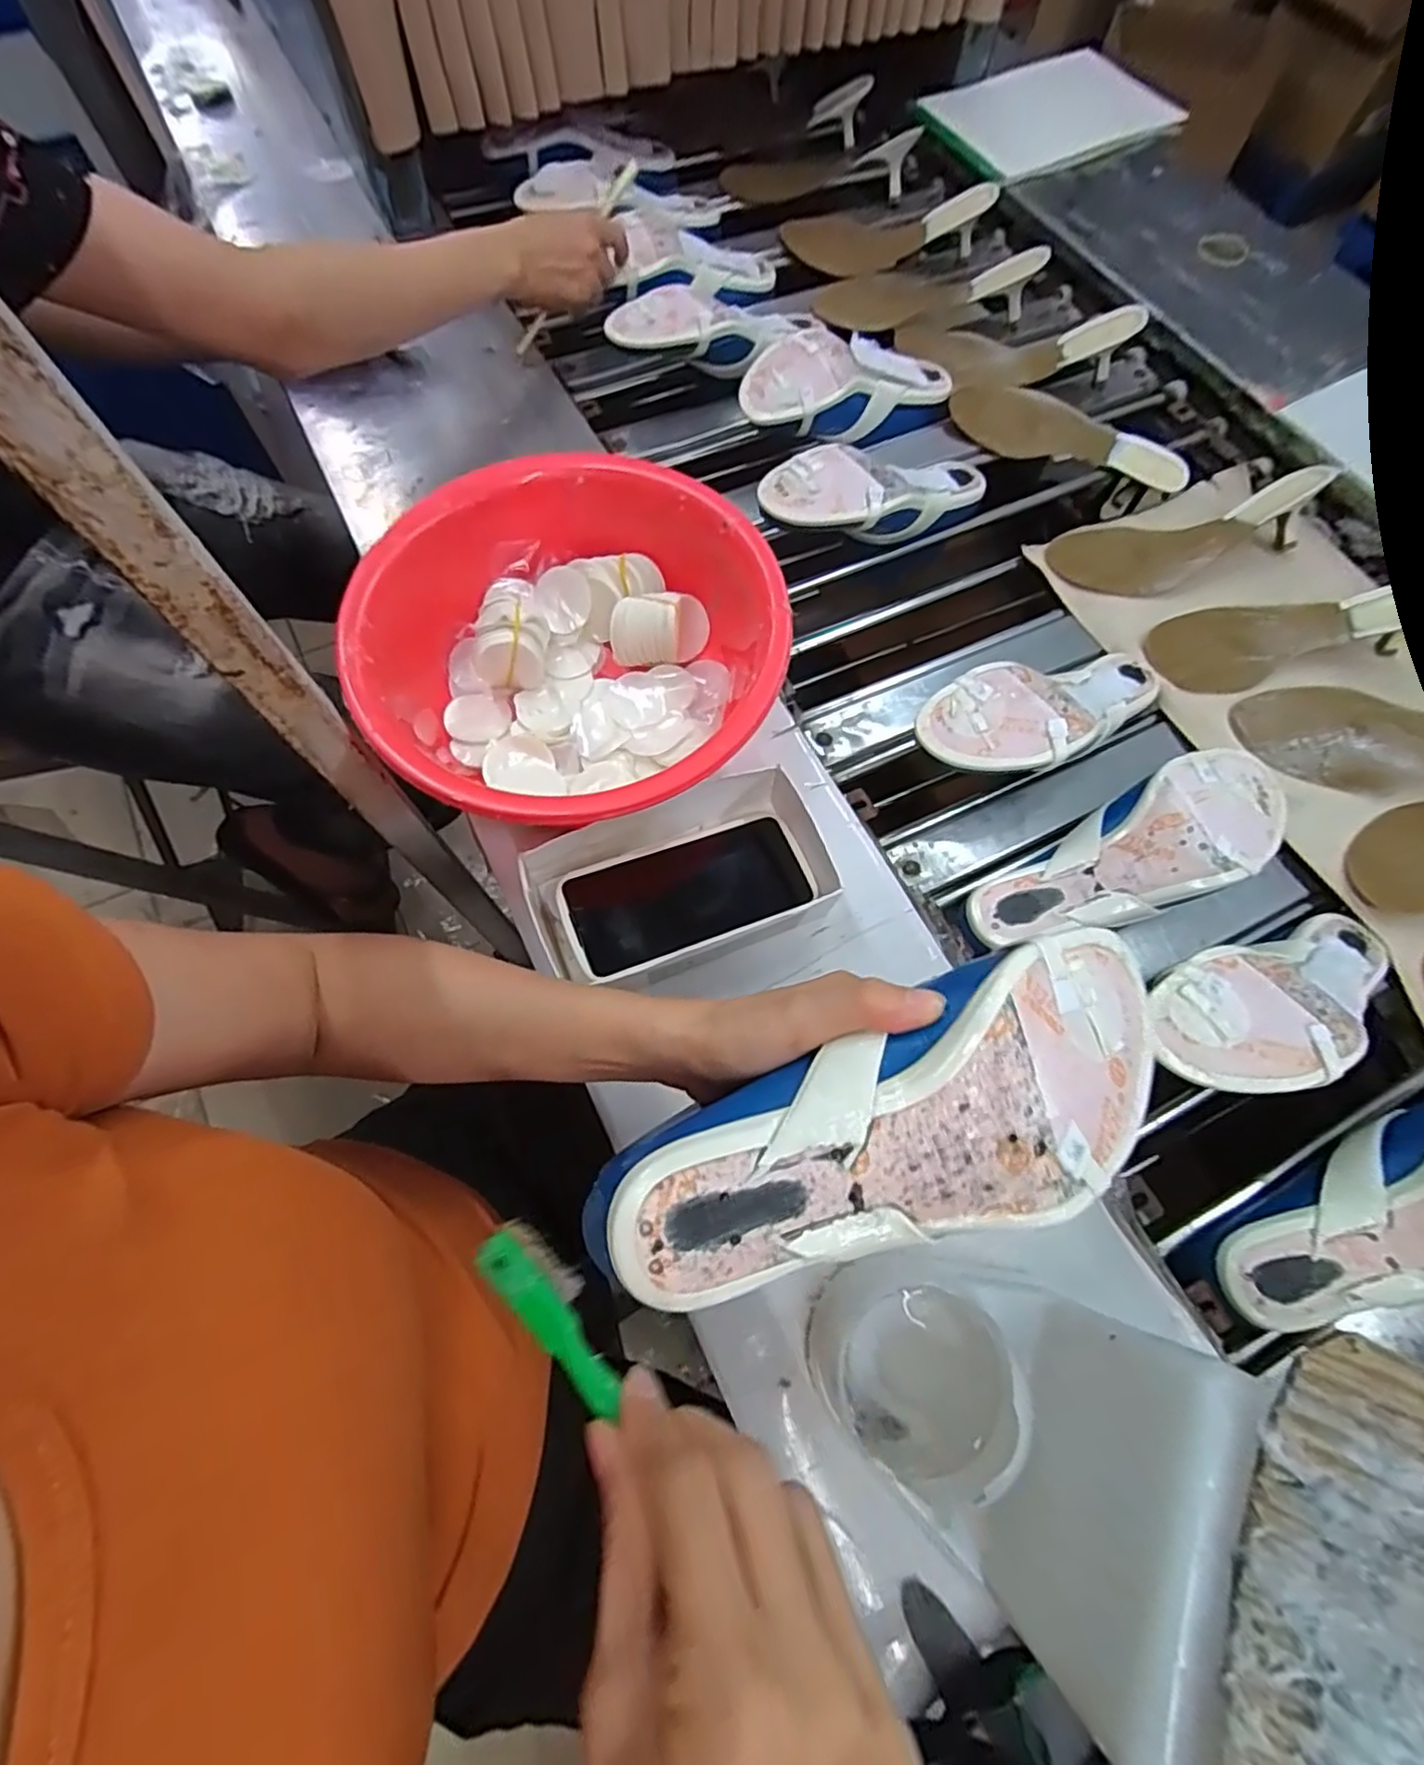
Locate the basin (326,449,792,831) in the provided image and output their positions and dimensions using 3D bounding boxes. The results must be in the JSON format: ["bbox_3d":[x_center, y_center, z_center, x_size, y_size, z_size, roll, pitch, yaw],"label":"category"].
[{"bbox_3d":[-0.094,-0.150,0.489,0.267,0.114,0.273,0,69,-1],"label":"basin"}]

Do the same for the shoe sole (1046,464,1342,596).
[{"bbox_3d":[0.448,-0.329,0.645,0.247,0.034,0.088,-16,69,6],"label":"shoe sole"}]

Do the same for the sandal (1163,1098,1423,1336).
[{"bbox_3d":[0.422,0.200,0.411,0.255,0.053,0.095,-27,71,6],"label":"sandal"}]

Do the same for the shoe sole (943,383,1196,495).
[{"bbox_3d":[0.375,-0.472,0.719,0.246,0.016,0.080,13,85,2],"label":"shoe sole"}]

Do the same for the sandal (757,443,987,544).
[{"bbox_3d":[0.164,-0.359,0.634,0.252,0.059,0.093,-17,69,-23],"label":"sandal"}]

